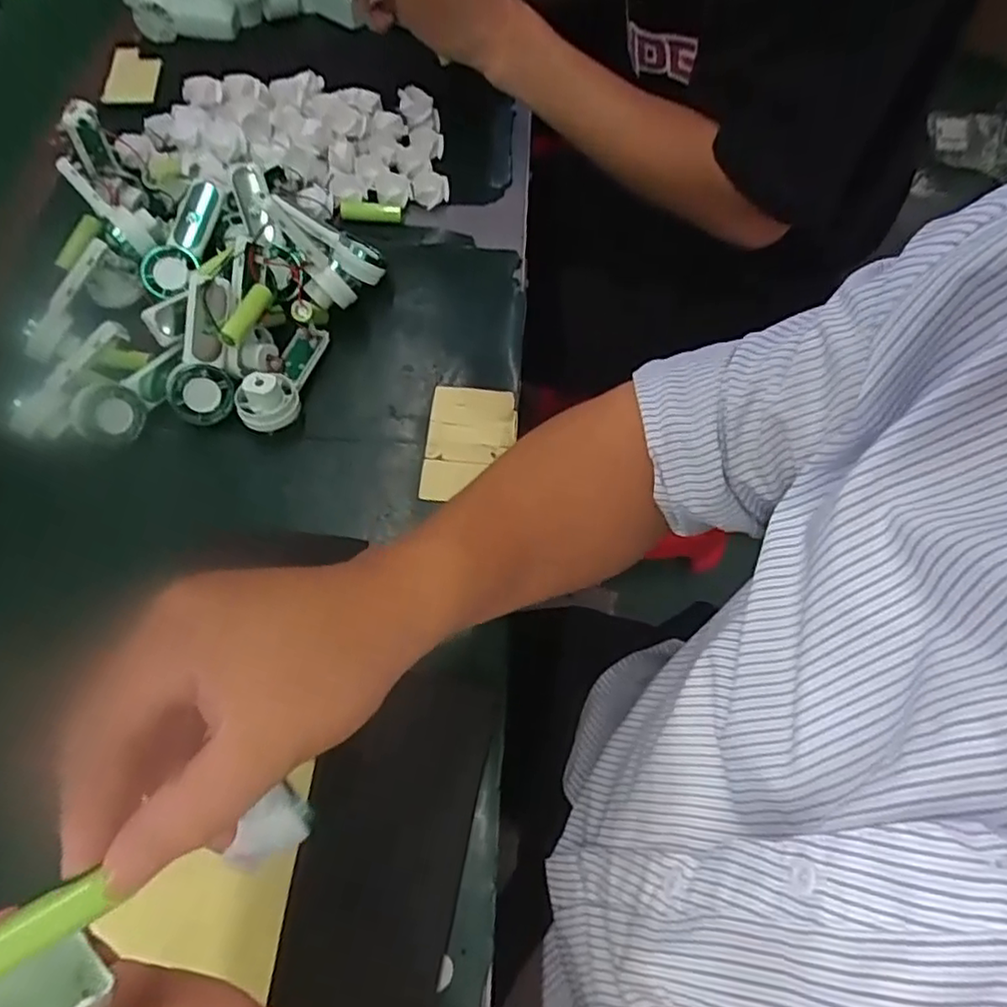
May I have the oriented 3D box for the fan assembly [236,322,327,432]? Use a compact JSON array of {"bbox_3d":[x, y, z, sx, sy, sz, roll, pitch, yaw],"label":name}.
[{"bbox_3d":[-0.148,-0.090,0.450,0.038,0.029,0.093,11,62,4],"label":"fan assembly"}]

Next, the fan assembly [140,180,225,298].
[{"bbox_3d":[-0.225,-0.188,0.470,0.030,0.022,0.088,24,84,11],"label":"fan assembly"}]

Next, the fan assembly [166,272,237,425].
[{"bbox_3d":[-0.193,-0.099,0.429,0.040,0.021,0.092,9,100,3],"label":"fan assembly"}]

